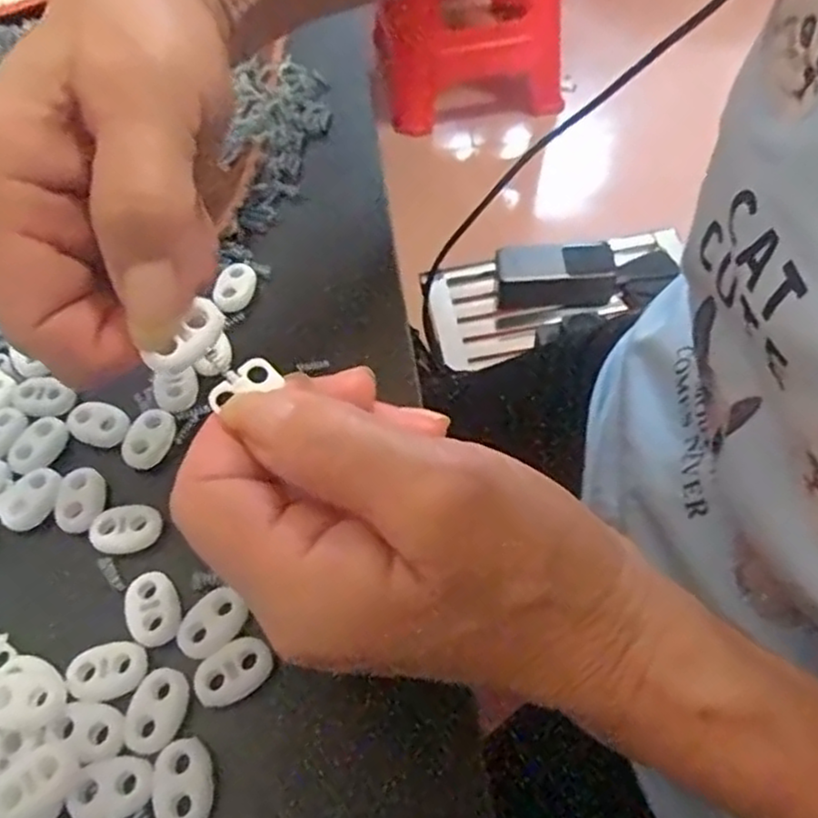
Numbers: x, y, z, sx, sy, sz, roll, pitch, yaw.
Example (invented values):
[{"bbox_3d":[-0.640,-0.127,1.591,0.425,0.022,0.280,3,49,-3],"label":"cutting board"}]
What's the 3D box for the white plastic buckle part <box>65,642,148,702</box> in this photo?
[{"bbox_3d":[-0.088,0.076,0.210,0.021,0.004,0.015,-22,59,-9],"label":"white plastic buckle part"}]

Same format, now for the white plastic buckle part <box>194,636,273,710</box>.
[{"bbox_3d":[-0.051,0.075,0.207,0.022,0.004,0.015,-32,61,-15],"label":"white plastic buckle part"}]

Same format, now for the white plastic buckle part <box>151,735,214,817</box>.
[{"bbox_3d":[-0.061,0.099,0.191,0.015,0.004,0.022,-17,58,-6],"label":"white plastic buckle part"}]

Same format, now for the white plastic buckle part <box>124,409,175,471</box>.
[{"bbox_3d":[-0.090,0.010,0.252,0.015,0.006,0.021,17,61,14],"label":"white plastic buckle part"}]

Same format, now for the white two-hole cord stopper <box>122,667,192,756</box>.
[{"bbox_3d":[-0.071,0.084,0.201,0.015,0.004,0.022,11,60,11],"label":"white two-hole cord stopper"}]

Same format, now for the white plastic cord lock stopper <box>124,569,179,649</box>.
[{"bbox_3d":[-0.078,0.060,0.218,0.016,0.004,0.021,-14,58,-4],"label":"white plastic cord lock stopper"}]

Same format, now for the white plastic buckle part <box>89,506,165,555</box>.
[{"bbox_3d":[-0.092,0.039,0.234,0.023,0.004,0.014,-9,58,-1],"label":"white plastic buckle part"}]

